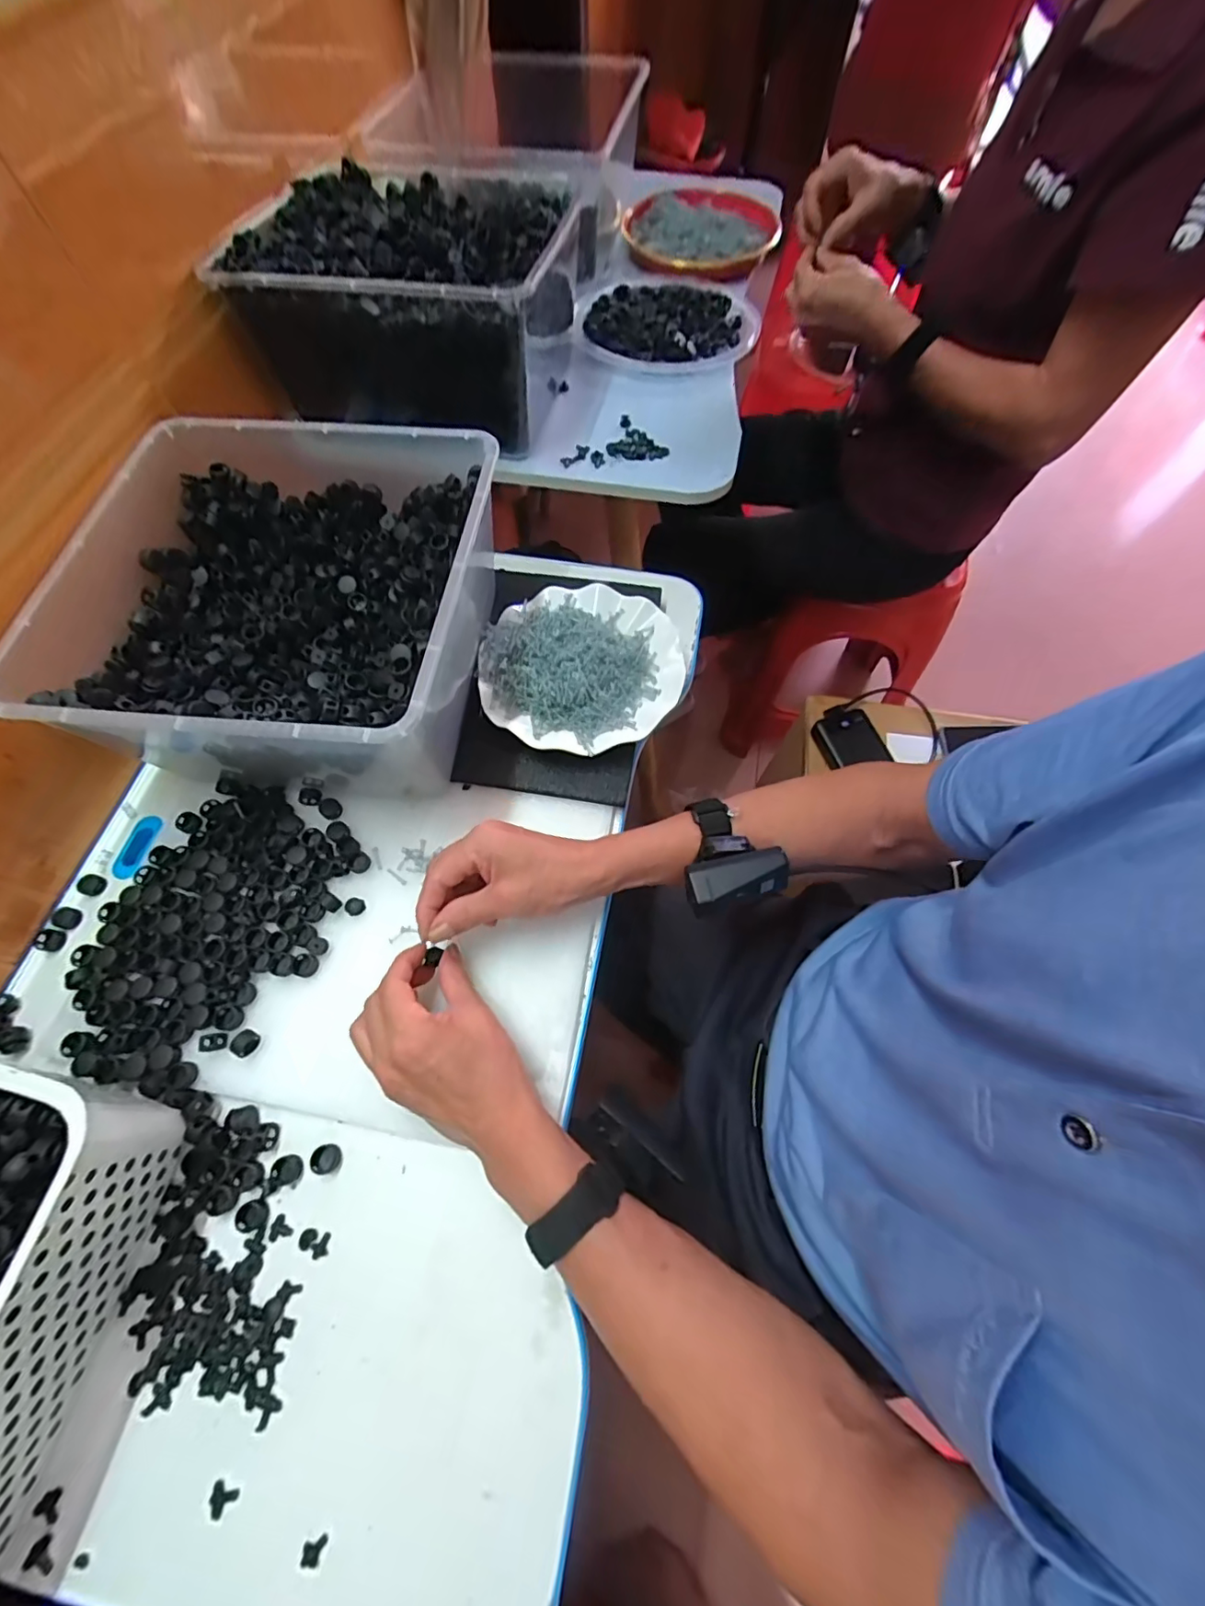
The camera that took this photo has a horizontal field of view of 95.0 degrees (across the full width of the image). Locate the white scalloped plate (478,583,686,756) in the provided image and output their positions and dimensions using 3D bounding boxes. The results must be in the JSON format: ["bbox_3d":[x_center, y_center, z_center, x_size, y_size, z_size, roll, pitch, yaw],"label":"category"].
[{"bbox_3d":[-0.019,-0.128,0.505,0.177,0.022,0.175,0,65,0],"label":"white scalloped plate"}]

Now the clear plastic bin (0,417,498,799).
[{"bbox_3d":[-0.246,-0.154,0.457,0.294,0.130,0.294,4,65,2],"label":"clear plastic bin"}]

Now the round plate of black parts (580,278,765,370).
[{"bbox_3d":[0.084,-0.617,0.705,0.220,0.025,0.245,21,67,10],"label":"round plate of black parts"}]

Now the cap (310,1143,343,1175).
[{"bbox_3d":[-0.186,0.240,0.371,0.019,0.004,0.018,0,65,0],"label":"cap"}]

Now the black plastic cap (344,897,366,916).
[{"bbox_3d":[-0.194,0.081,0.433,0.014,0.007,0.014,0,65,0],"label":"black plastic cap"}]

